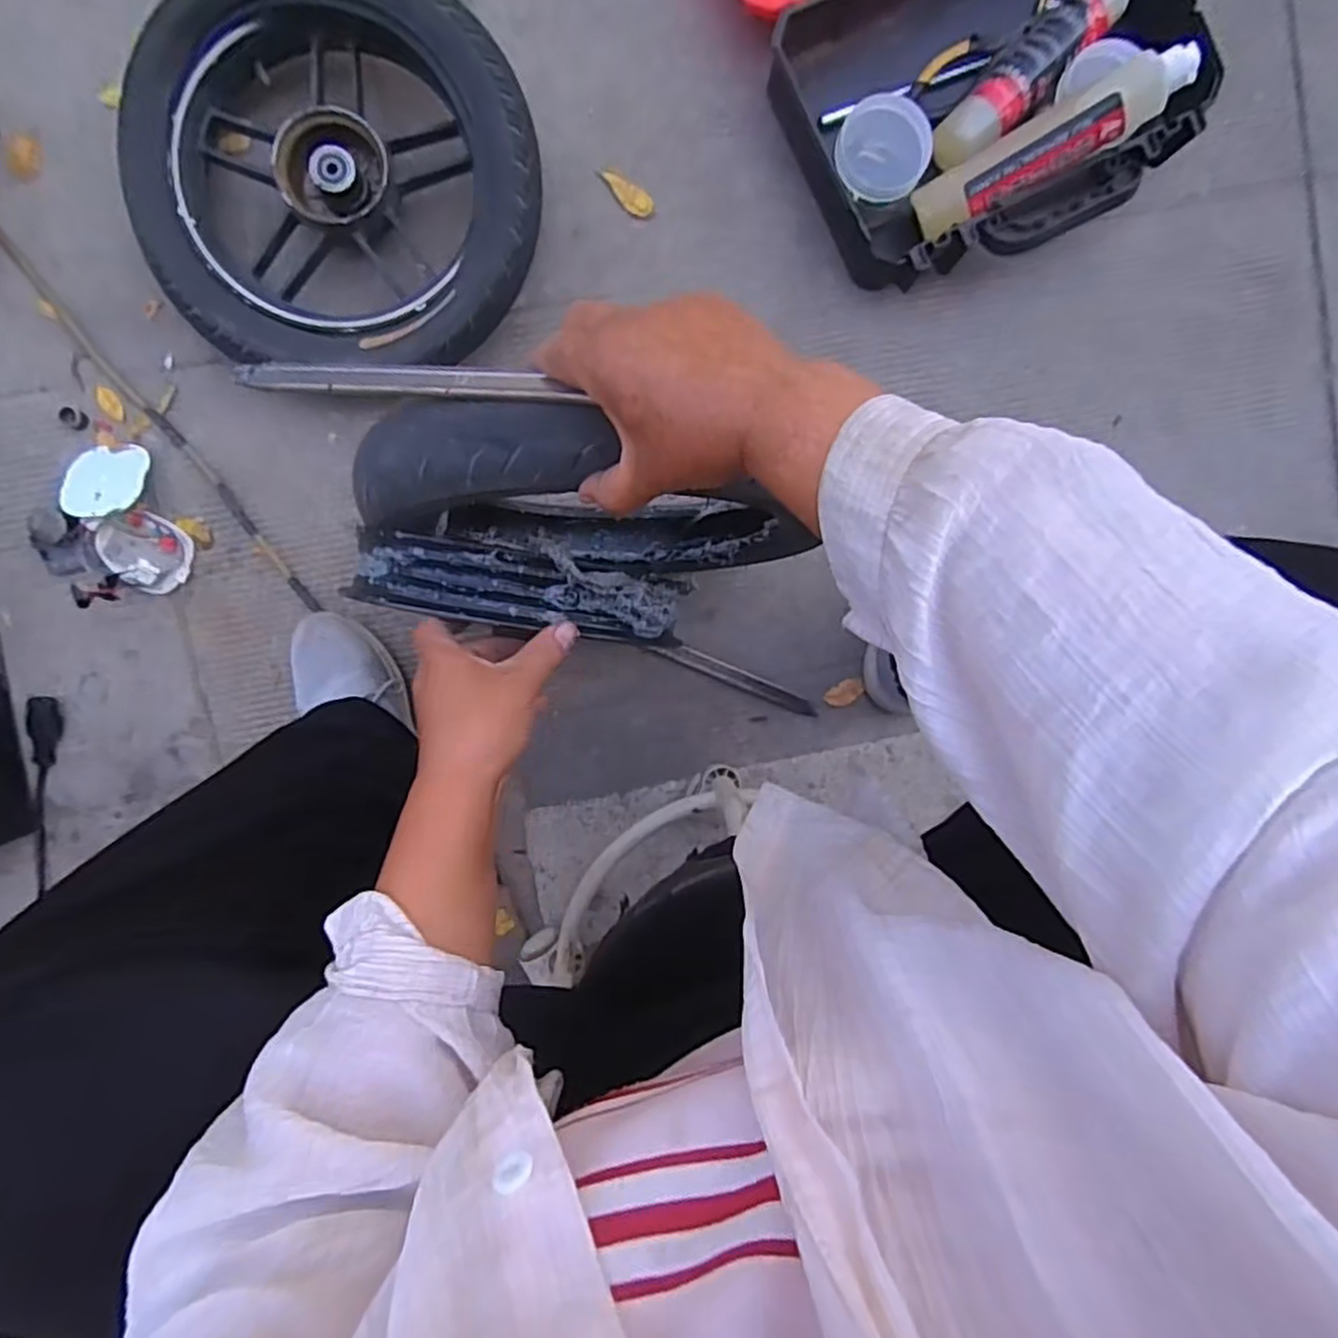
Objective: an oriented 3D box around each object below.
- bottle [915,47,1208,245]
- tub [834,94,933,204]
[{"bbox_3d":[0.337,-0.467,0.637,0.231,0.041,0.054,-22,94,20],"label":"bottle"},{"bbox_3d":[0.200,-0.481,0.664,0.083,0.052,0.083,8,118,15],"label":"tub"}]

